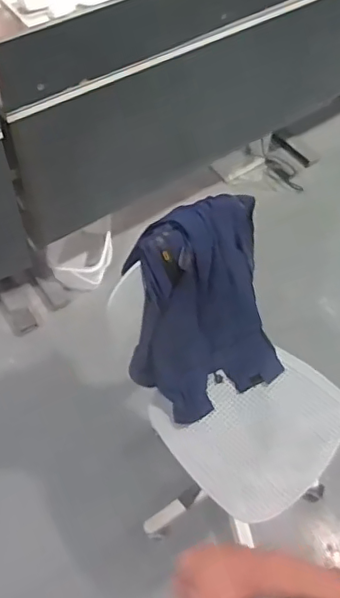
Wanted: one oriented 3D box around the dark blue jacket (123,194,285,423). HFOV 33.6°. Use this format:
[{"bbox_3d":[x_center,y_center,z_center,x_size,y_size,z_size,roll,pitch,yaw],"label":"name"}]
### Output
[{"bbox_3d":[0.065,0.029,1.074,0.290,0.382,0.240,-24,62,-17],"label":"dark blue jacket"}]

